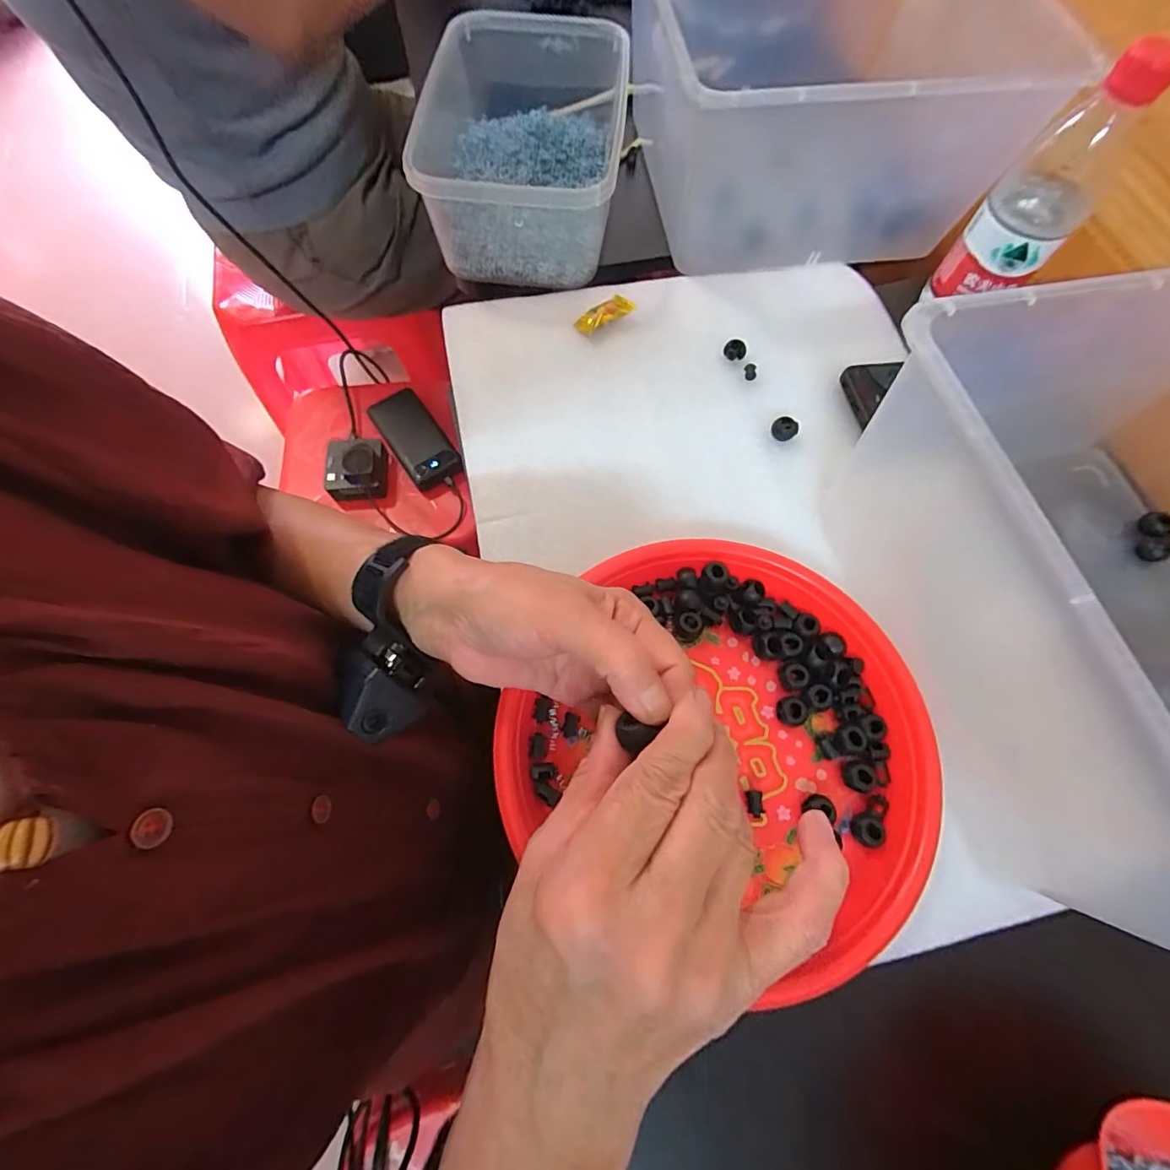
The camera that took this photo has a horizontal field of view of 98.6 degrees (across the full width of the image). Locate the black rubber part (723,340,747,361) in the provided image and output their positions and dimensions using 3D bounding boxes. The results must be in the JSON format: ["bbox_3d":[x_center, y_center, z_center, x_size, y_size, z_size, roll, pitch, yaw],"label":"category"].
[{"bbox_3d":[0.124,-0.193,0.414,0.018,0.012,0.010,21,68,7],"label":"black rubber part"}]

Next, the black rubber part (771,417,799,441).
[{"bbox_3d":[0.153,-0.119,0.384,0.018,0.008,0.015,31,72,11],"label":"black rubber part"}]

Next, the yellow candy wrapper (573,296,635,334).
[{"bbox_3d":[0.016,-0.230,0.426,0.050,0.010,0.018,-23,69,4],"label":"yellow candy wrapper"}]

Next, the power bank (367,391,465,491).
[{"bbox_3d":[-0.239,-0.205,0.710,0.069,0.019,0.166,-34,73,-12],"label":"power bank"}]

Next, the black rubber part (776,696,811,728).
[{"bbox_3d":[0.125,0.077,0.304,0.017,0.012,0.016,0,69,0],"label":"black rubber part"}]

